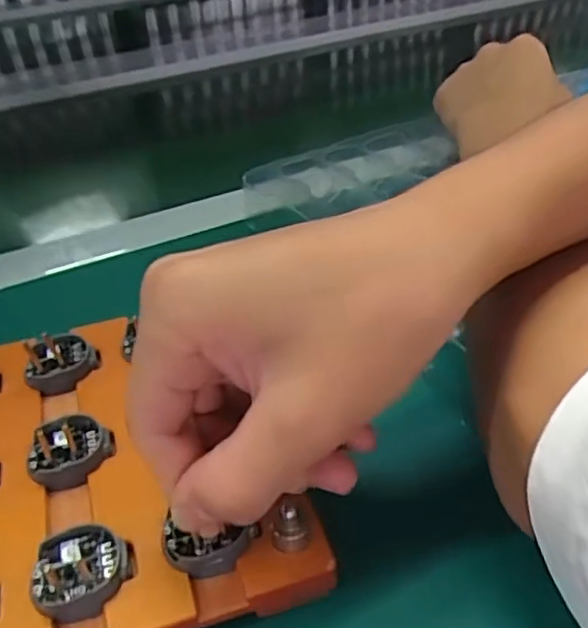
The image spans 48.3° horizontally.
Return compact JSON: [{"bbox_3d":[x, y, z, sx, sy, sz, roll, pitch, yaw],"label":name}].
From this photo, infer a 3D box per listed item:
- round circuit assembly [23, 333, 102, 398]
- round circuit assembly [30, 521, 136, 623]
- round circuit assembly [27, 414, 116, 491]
[{"bbox_3d":[-0.098,0.019,0.272,0.027,0.016,0.027,-3,37,2],"label":"round circuit assembly"},{"bbox_3d":[-0.064,0.078,0.198,0.028,0.008,0.025,-1,37,5],"label":"round circuit assembly"},{"bbox_3d":[-0.081,0.049,0.236,0.026,0.009,0.028,-3,37,2],"label":"round circuit assembly"}]

